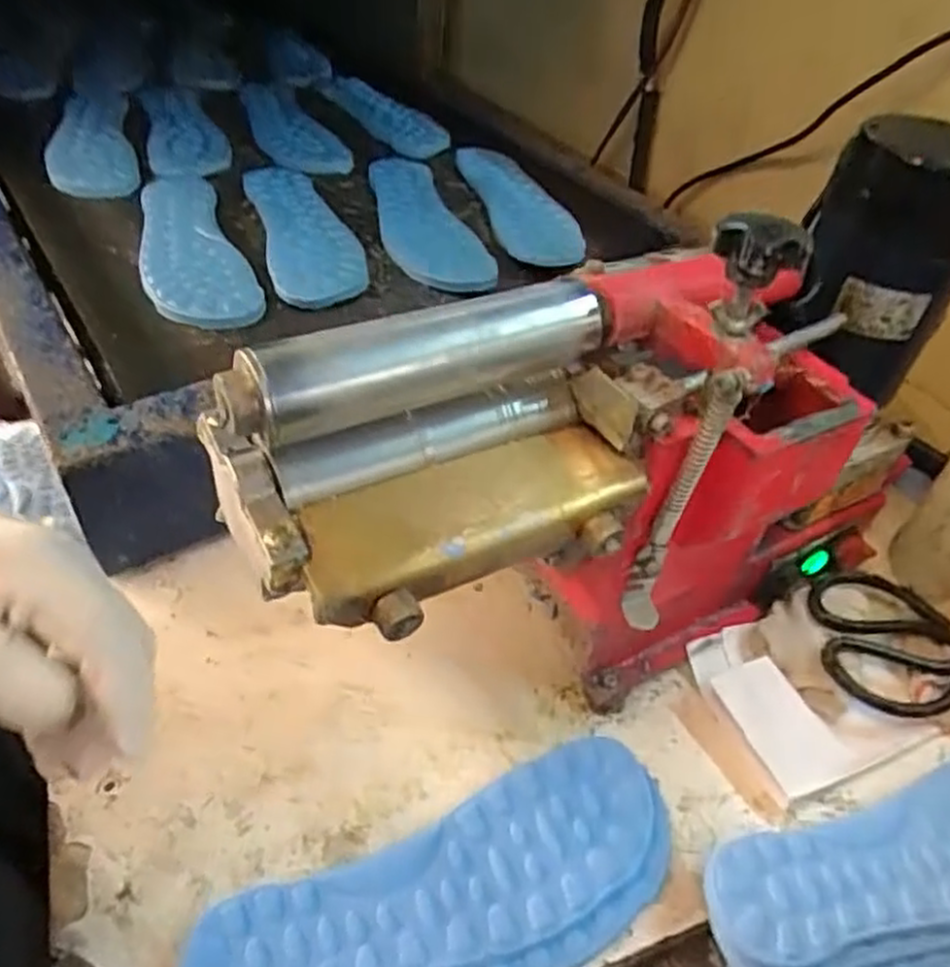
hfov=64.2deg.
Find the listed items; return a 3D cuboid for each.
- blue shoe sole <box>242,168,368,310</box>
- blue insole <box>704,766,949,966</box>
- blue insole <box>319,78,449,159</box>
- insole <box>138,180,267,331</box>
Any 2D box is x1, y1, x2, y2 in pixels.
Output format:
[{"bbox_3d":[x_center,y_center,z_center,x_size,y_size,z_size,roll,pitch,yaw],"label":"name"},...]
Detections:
[{"bbox_3d":[-0.155,-0.228,0.685,0.076,0.022,0.218,-11,47,-17],"label":"blue shoe sole"},{"bbox_3d":[0.239,0.196,0.399,0.242,0.019,0.075,-11,47,-16],"label":"blue insole"},{"bbox_3d":[-0.101,-0.439,0.907,0.063,0.023,0.233,-23,52,-27],"label":"blue insole"},{"bbox_3d":[-0.245,-0.206,0.645,0.082,0.013,0.257,-15,49,-20],"label":"insole"}]

